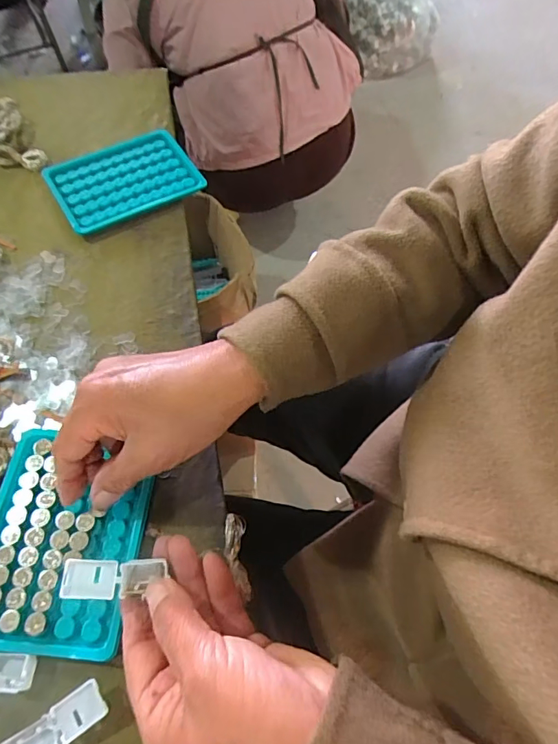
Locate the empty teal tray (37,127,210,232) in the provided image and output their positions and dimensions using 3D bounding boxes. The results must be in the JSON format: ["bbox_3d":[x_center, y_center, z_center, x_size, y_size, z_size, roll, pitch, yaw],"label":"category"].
[{"bbox_3d":[-0.147,-0.185,0.440,0.128,0.012,0.092,-29,68,-18],"label":"empty teal tray"}]

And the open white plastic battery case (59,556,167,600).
[{"bbox_3d":[-0.089,0.111,0.250,0.051,0.010,0.020,1,61,-16],"label":"open white plastic battery case"}]

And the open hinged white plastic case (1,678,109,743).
[{"bbox_3d":[-0.118,0.189,0.244,0.053,0.013,0.020,-31,68,-19],"label":"open hinged white plastic case"}]

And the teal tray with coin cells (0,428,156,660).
[{"bbox_3d":[-0.134,0.102,0.287,0.093,0.009,0.124,6,62,-1],"label":"teal tray with coin cells"}]

